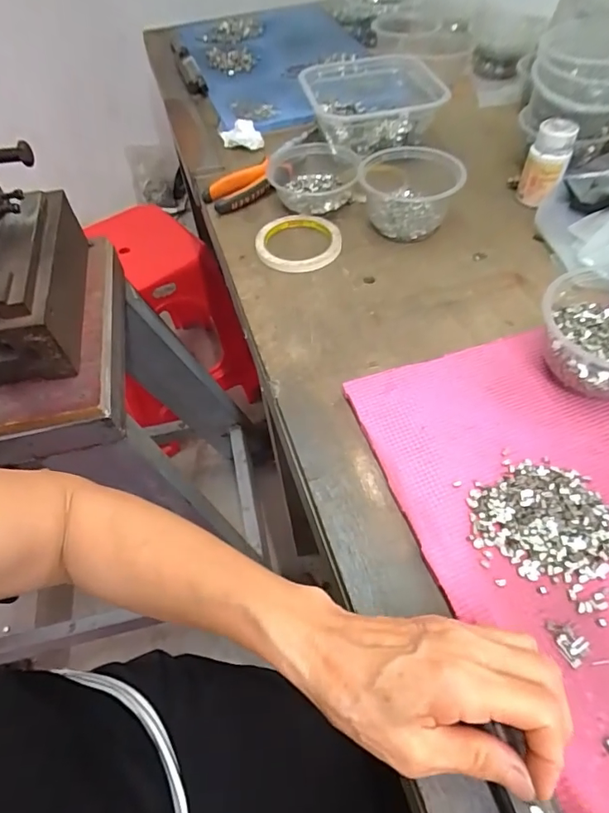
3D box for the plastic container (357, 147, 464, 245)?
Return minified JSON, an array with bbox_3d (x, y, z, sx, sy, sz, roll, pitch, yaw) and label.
[{"bbox_3d":[0.122,-0.251,0.555,0.110,0.063,0.112,8,55,11],"label":"plastic container"}]

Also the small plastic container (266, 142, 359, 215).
[{"bbox_3d":[0.012,-0.288,0.604,0.115,0.039,0.113,-6,54,2],"label":"small plastic container"}]

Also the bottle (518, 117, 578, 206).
[{"bbox_3d":[0.280,-0.281,0.553,0.046,0.081,0.043,20,58,19],"label":"bottle"}]

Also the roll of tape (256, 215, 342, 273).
[{"bbox_3d":[-0.006,-0.192,0.551,0.095,0.011,0.096,-3,54,4],"label":"roll of tape"}]

